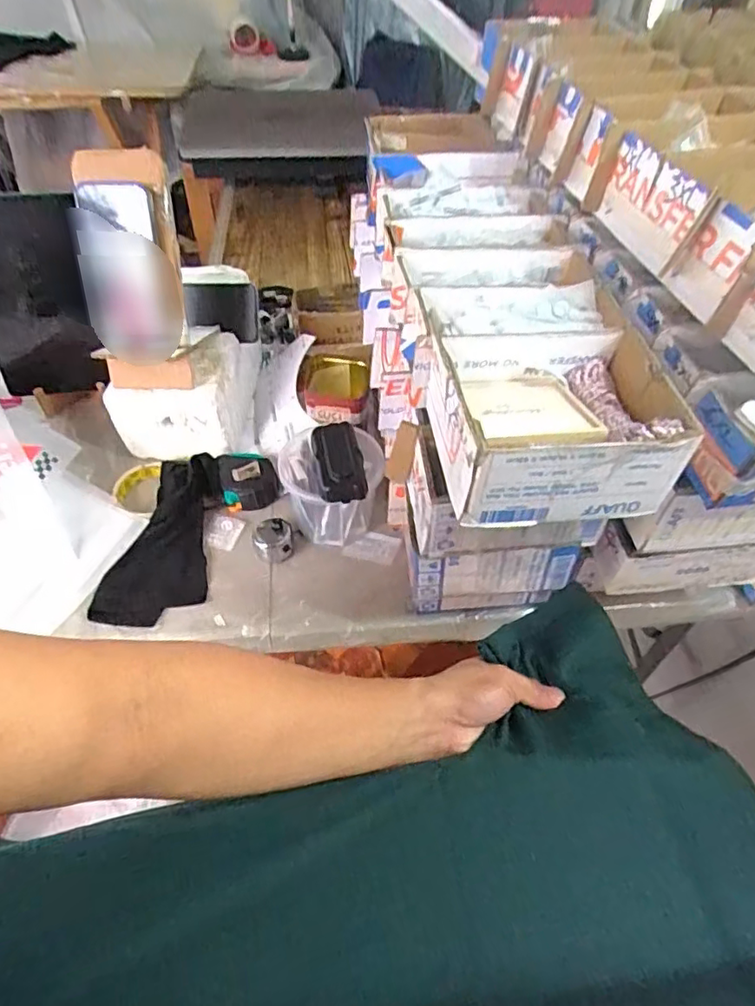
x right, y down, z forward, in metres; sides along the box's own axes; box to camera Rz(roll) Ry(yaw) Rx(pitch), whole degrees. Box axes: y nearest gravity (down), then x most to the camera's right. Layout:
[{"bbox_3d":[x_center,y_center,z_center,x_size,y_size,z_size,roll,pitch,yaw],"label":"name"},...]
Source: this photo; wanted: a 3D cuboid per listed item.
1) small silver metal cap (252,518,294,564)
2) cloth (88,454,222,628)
[{"bbox_3d":[-0.121,0.041,0.695,0.045,0.034,0.046,-8,50,-8],"label":"small silver metal cap"},{"bbox_3d":[-0.239,0.046,0.706,0.112,0.032,0.218,12,65,9],"label":"cloth"}]

